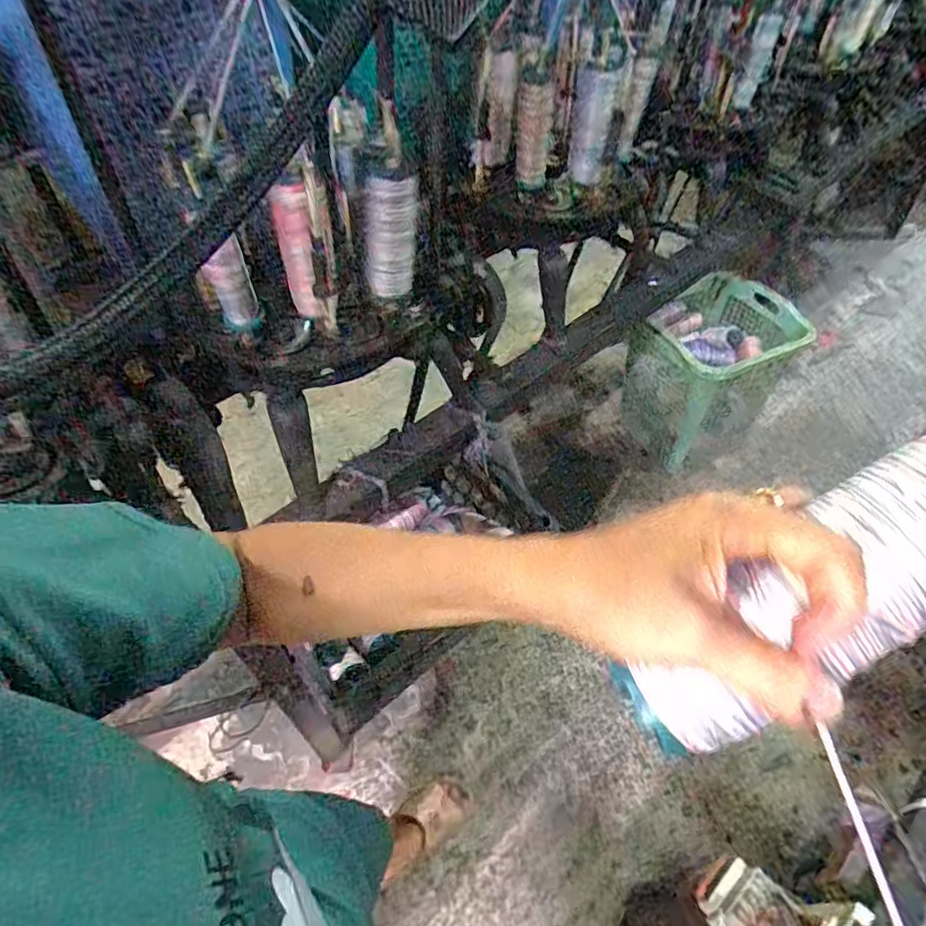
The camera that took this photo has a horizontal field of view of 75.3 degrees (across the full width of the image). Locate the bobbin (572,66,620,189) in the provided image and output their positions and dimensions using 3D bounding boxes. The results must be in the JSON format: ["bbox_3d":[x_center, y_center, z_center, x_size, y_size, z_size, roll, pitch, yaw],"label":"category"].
[{"bbox_3d":[0.181,-0.472,0.851,0.051,0.140,0.052,11,52,6],"label":"bobbin"}]

